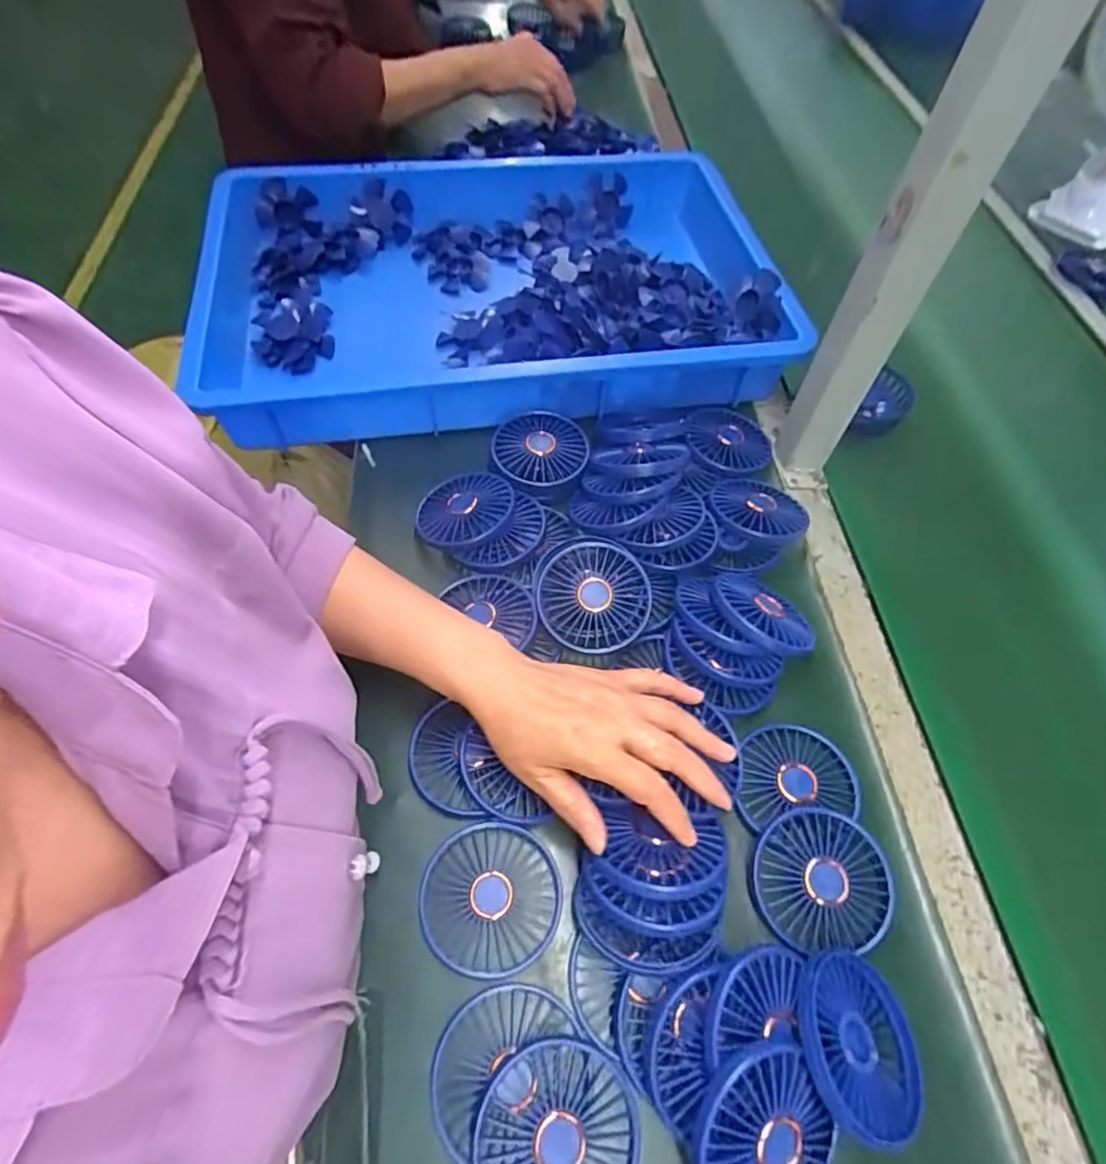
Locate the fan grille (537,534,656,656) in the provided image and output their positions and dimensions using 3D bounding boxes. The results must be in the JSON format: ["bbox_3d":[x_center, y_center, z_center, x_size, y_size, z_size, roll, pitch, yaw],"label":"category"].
[{"bbox_3d":[0.031,0.010,0.501,0.090,0.020,0.090,-2,69,6],"label":"fan grille"}]

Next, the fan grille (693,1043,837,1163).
[{"bbox_3d":[0.109,0.285,0.325,0.083,0.011,0.082,2,83,-19],"label":"fan grille"}]

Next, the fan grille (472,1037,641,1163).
[{"bbox_3d":[0.002,0.297,0.339,0.083,0.020,0.085,2,57,-3],"label":"fan grille"}]

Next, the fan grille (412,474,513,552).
[{"bbox_3d":[-0.079,-0.064,0.556,0.079,0.013,0.086,-7,52,9],"label":"fan grille"}]

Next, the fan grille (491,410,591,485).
[{"bbox_3d":[-0.012,-0.118,0.567,0.081,0.019,0.076,2,57,-3],"label":"fan grille"}]

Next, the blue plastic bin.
[{"bbox_3d":[-0.076,-0.333,0.699,0.588,0.089,0.425,-6,58,-8],"label":"blue plastic bin"}]

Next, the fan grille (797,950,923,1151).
[{"bbox_3d":[0.173,0.256,0.353,0.076,0.011,0.085,24,48,-7],"label":"fan grille"}]

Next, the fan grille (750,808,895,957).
[{"bbox_3d":[0.173,0.191,0.409,0.086,0.018,0.081,3,57,-2],"label":"fan grille"}]

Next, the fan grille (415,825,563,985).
[{"bbox_3d":[-0.040,0.201,0.406,0.087,0.024,0.084,2,57,-3],"label":"fan grille"}]

